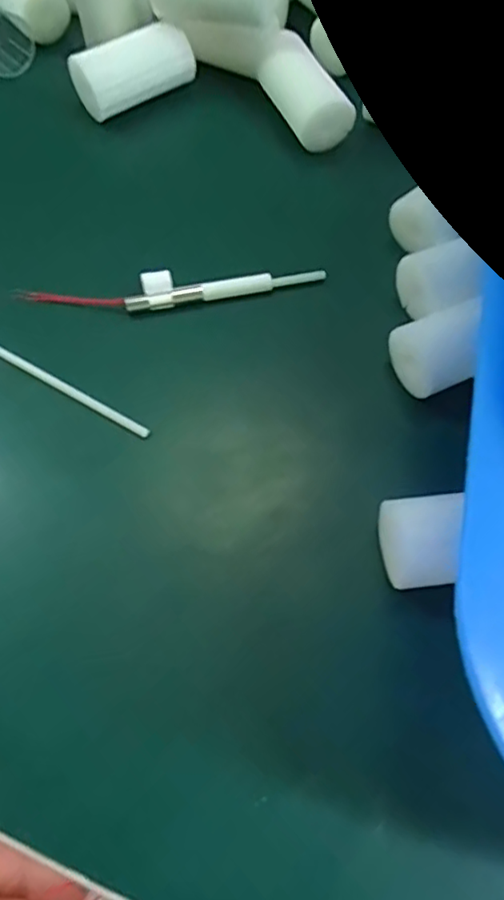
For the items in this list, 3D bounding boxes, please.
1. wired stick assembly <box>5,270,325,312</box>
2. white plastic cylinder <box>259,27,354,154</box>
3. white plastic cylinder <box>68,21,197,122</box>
[{"bbox_3d":[-0.024,-0.049,0.183,0.091,0.007,0.009,-9,68,-7],"label":"wired stick assembly"},{"bbox_3d":[0.017,-0.127,0.210,0.020,0.021,0.041,-26,68,-12],"label":"white plastic cylinder"},{"bbox_3d":[-0.042,-0.137,0.215,0.042,0.018,0.018,-31,70,-14],"label":"white plastic cylinder"}]

